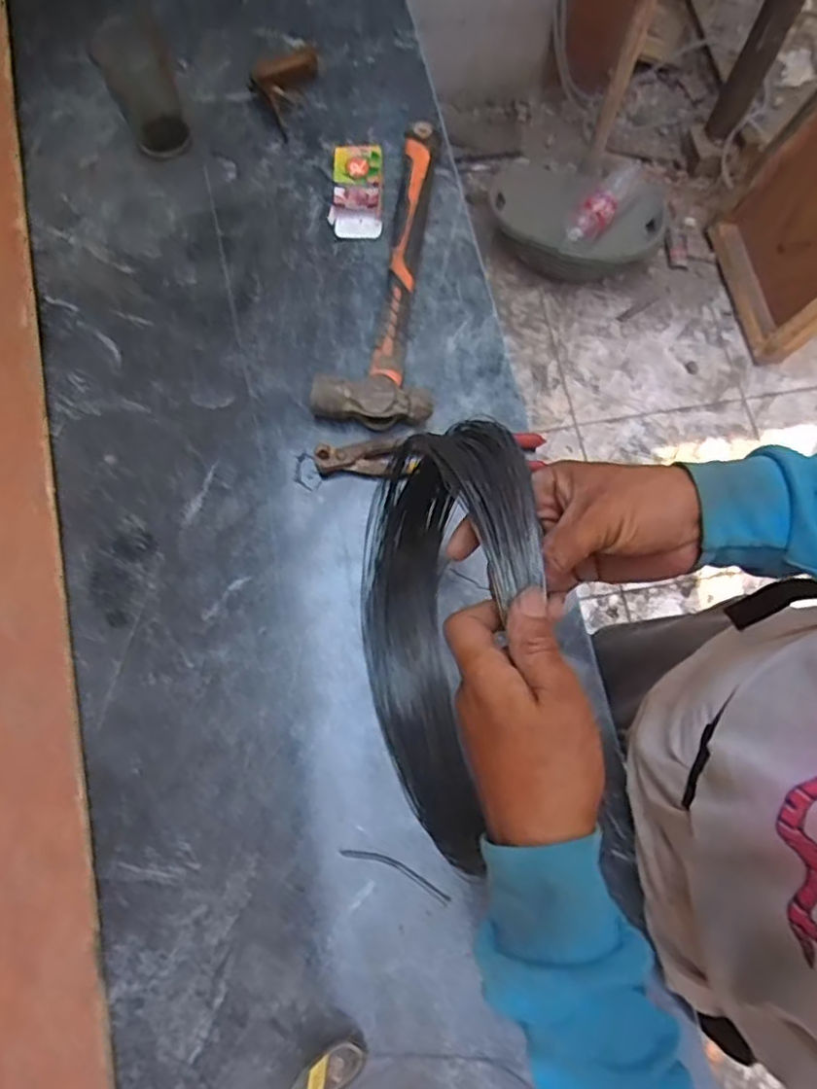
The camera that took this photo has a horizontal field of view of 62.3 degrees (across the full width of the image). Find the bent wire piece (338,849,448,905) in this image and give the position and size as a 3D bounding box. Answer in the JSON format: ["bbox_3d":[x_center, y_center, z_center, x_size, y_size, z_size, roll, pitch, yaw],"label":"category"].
[{"bbox_3d":[-0.011,0.274,0.569,0.097,0.004,0.014,22,77,7],"label":"bent wire piece"}]

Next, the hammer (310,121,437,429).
[{"bbox_3d":[-0.019,-0.286,0.709,0.112,0.042,0.348,6,75,3],"label":"hammer"}]

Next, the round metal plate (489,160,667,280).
[{"bbox_3d":[0.419,-0.810,1.669,0.434,0.103,0.332,10,73,4],"label":"round metal plate"}]

